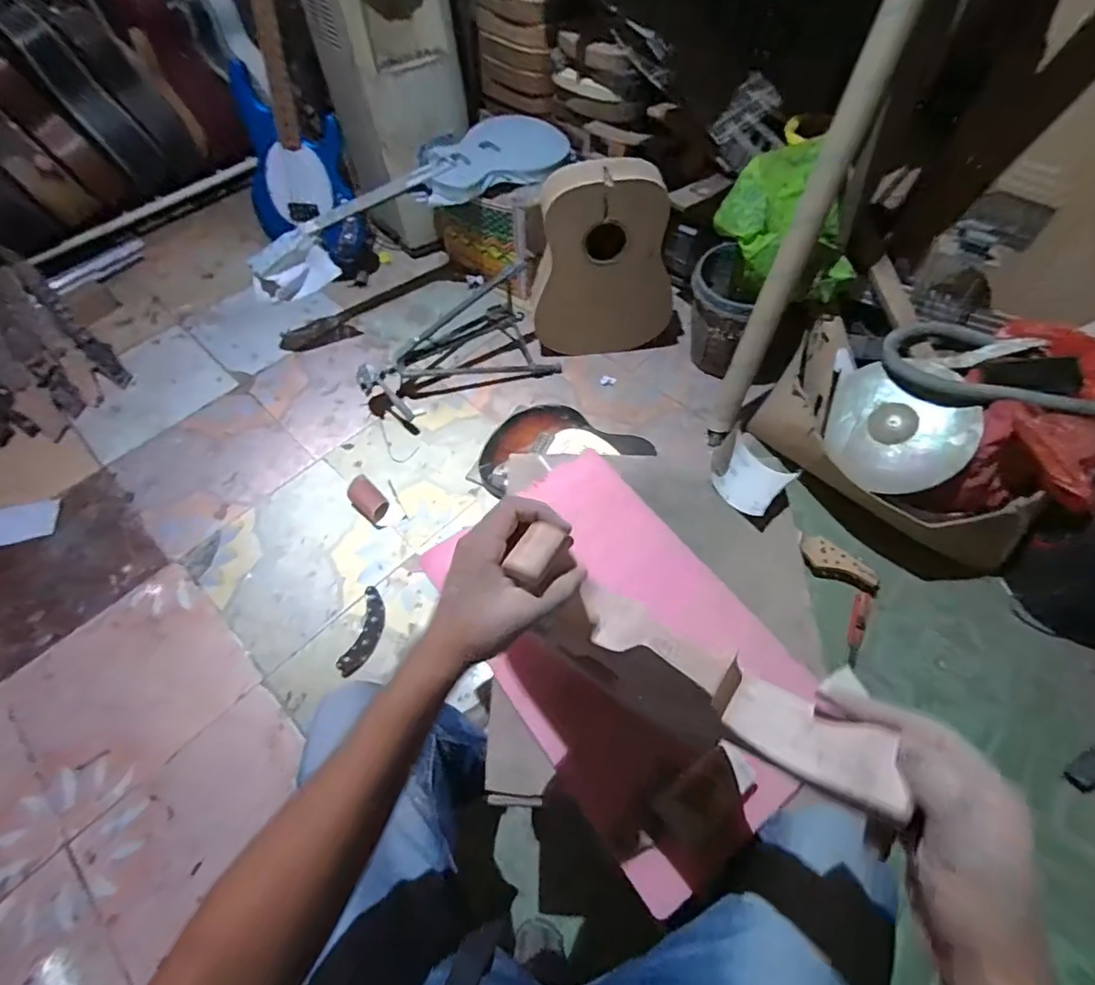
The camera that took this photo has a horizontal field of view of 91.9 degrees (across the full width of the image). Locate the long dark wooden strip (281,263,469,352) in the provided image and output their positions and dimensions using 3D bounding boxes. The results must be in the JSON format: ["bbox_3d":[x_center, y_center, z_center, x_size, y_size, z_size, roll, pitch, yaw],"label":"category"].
[{"bbox_3d":[-0.547,-0.609,1.695,0.635,0.036,0.157,-31,63,-17],"label":"long dark wooden strip"}]

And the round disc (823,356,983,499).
[{"bbox_3d":[0.747,-0.137,1.128,0.265,0.029,0.270,0,91,38],"label":"round disc"}]

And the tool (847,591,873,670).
[{"bbox_3d":[0.675,0.297,1.152,0.033,0.015,0.163,15,81,9],"label":"tool"}]

